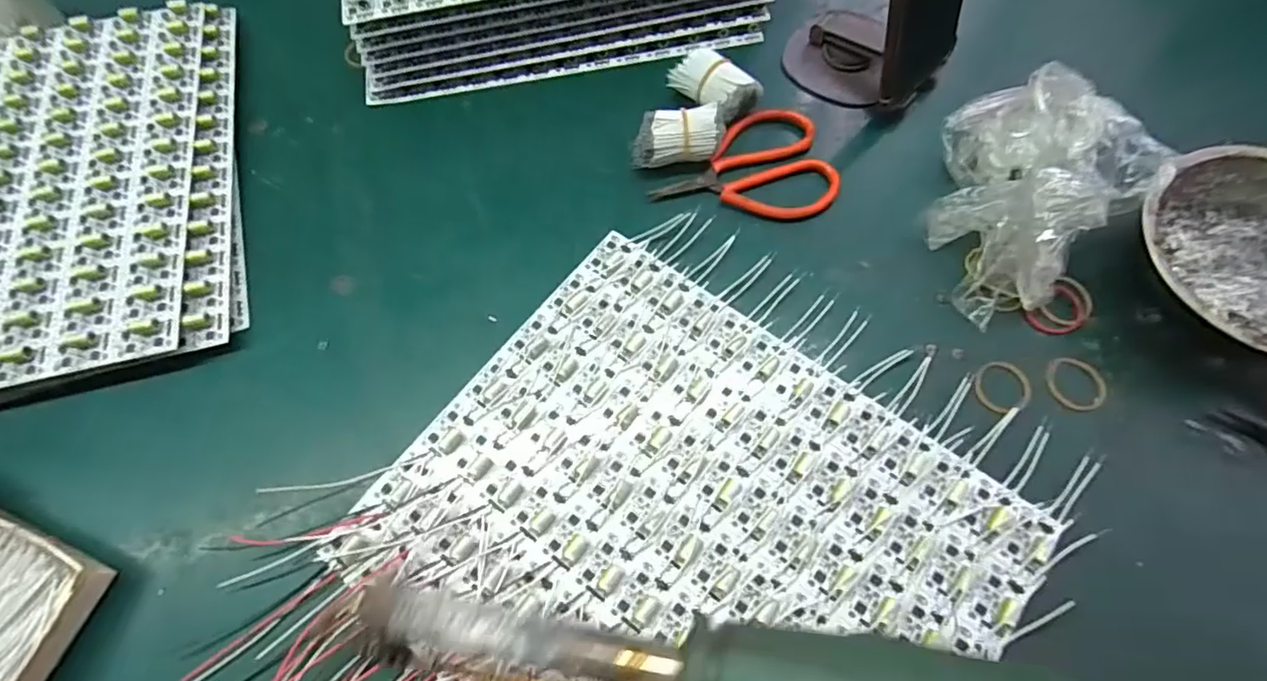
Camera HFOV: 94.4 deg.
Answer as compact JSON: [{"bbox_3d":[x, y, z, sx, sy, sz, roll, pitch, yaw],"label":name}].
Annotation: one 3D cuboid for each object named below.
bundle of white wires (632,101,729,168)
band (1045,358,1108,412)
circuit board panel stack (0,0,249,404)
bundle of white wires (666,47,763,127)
[{"bbox_3d":[0.029,-0.126,0.373,0.057,0.029,0.029,-8,68,-2],"label":"bundle of white wires"},{"bbox_3d":[0.240,0.023,0.318,0.028,0.004,0.032,-26,70,-9],"label":"band"},{"bbox_3d":[-0.397,-0.094,0.383,0.255,0.022,0.288,-14,68,-4],"label":"circuit board panel stack"},{"bbox_3d":[0.054,-0.167,0.391,0.035,0.027,0.056,-38,72,-13],"label":"bundle of white wires"}]

